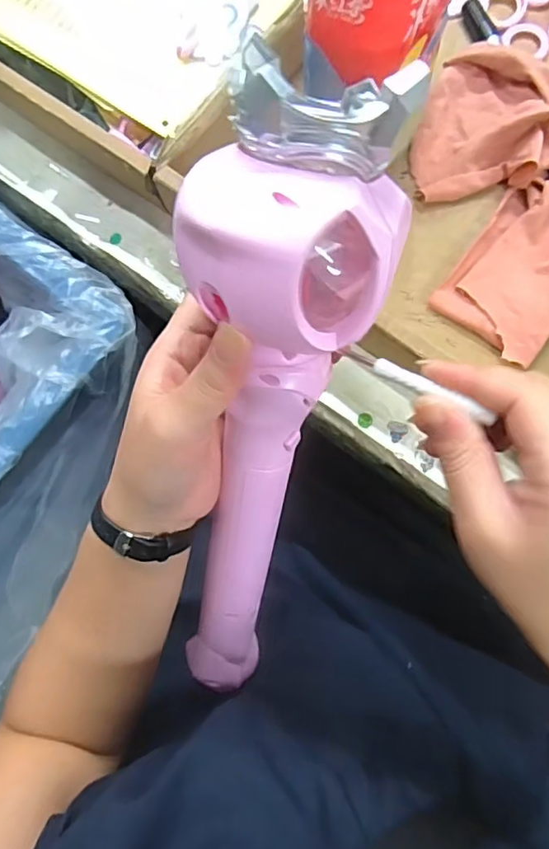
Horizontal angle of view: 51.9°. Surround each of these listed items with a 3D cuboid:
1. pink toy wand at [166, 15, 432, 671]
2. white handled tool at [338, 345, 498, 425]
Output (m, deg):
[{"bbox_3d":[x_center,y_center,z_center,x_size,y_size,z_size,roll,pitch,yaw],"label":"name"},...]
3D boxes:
[{"bbox_3d":[-0.008,0.020,0.283,0.076,0.342,0.054,15,40,7],"label":"pink toy wand"},{"bbox_3d":[0.056,-0.018,0.229,0.067,0.005,0.007,30,84,28],"label":"white handled tool"}]

